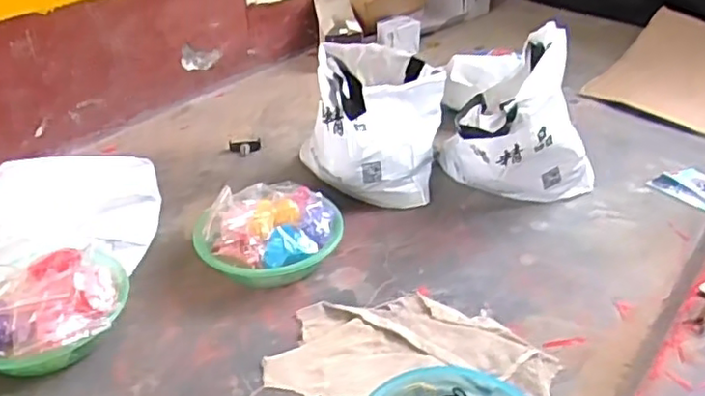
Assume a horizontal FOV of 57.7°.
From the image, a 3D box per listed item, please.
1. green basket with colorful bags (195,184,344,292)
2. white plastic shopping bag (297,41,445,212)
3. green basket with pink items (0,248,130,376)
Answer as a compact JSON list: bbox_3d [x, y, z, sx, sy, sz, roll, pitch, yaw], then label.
[{"bbox_3d":[-0.138,0.054,1.055,0.229,0.110,0.197,-8,33,-9],"label":"green basket with colorful bags"},{"bbox_3d":[0.037,-0.170,1.278,0.277,0.248,0.301,3,33,8],"label":"white plastic shopping bag"},{"bbox_3d":[-0.431,0.169,0.906,0.237,0.109,0.191,-28,41,-34],"label":"green basket with pink items"}]

